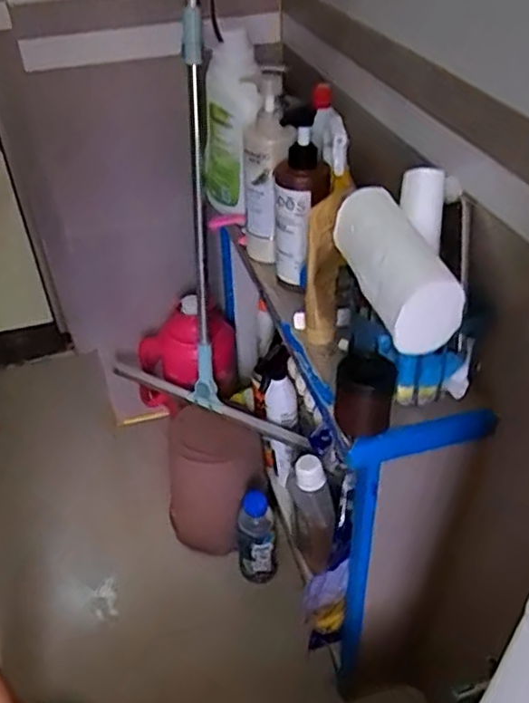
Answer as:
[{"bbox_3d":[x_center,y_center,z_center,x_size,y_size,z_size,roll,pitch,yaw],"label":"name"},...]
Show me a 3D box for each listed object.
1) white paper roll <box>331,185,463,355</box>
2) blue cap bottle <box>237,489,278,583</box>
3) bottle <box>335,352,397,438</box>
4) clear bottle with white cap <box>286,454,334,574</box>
[{"bbox_3d":[0.122,-0.082,0.626,0.058,0.073,0.184,-10,40,-8],"label":"white paper roll"},{"bbox_3d":[-0.016,0.341,1.174,0.067,0.224,0.054,-8,40,-5],"label":"blue cap bottle"},{"bbox_3d":[0.102,0.043,0.658,0.060,0.077,0.059,0,40,5],"label":"bottle"},{"bbox_3d":[0.077,0.274,1.068,0.069,0.235,0.068,0,40,5],"label":"clear bottle with white cap"}]

